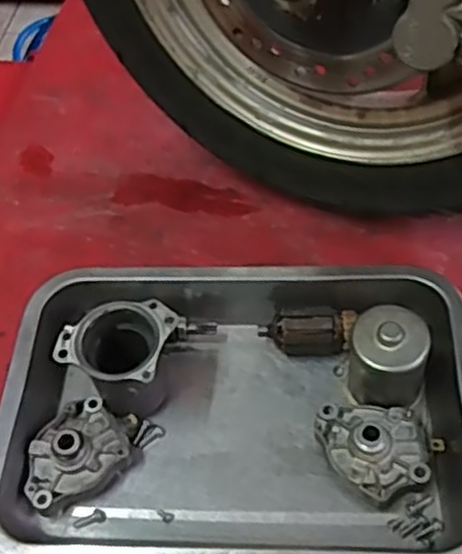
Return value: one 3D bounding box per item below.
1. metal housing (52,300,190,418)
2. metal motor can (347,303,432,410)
[{"bbox_3d":[-0.070,0.051,0.498,0.069,0.081,0.078,11,58,12],"label":"metal housing"},{"bbox_3d":[0.104,0.058,0.479,0.048,0.077,0.047,-2,56,3],"label":"metal motor can"}]

